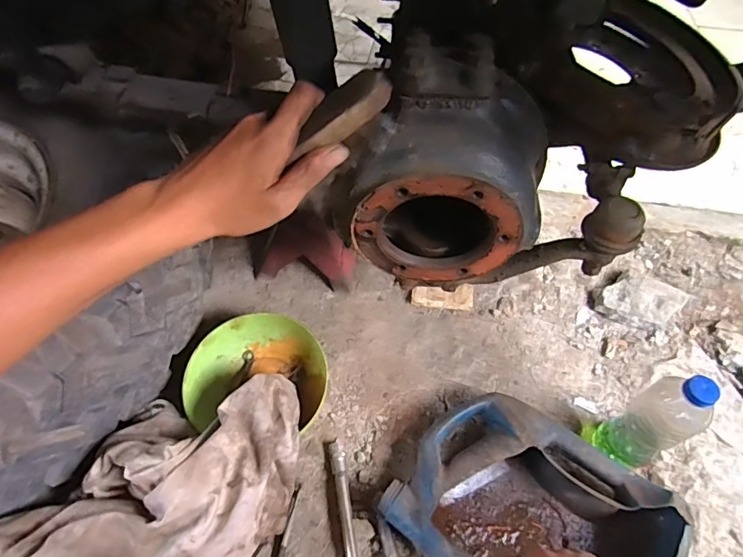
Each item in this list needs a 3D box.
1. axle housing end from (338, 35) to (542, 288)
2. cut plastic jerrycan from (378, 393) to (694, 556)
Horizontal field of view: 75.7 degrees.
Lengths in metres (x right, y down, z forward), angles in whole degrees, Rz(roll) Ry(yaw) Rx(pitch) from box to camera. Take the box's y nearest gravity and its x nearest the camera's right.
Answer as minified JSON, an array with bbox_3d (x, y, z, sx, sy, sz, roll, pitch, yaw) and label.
[{"bbox_3d":[0.057,-0.085,0.405,0.165,0.183,0.098,-3,54,-5],"label":"axle housing end"},{"bbox_3d":[0.196,0.293,0.599,0.295,0.099,0.238,34,63,19],"label":"cut plastic jerrycan"}]

